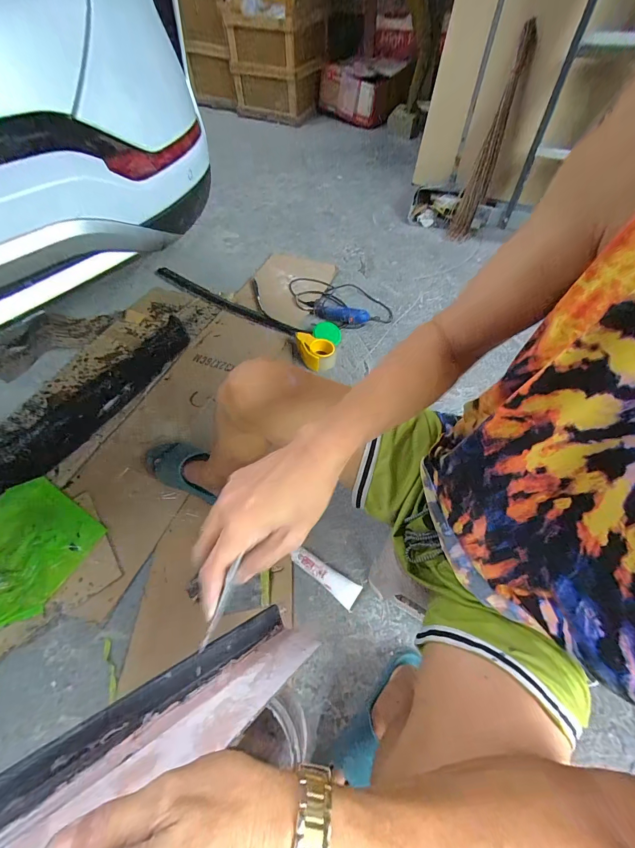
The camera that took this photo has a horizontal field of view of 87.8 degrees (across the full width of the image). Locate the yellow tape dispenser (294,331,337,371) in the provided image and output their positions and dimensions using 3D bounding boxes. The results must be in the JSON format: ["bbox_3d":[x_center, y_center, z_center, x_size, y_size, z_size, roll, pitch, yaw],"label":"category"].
[{"bbox_3d":[-0.004,-0.235,1.060,0.119,0.062,0.118,-5,57,-3],"label":"yellow tape dispenser"}]

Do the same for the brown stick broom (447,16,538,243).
[{"bbox_3d":[0.701,-1.120,1.339,0.089,0.677,0.107,21,33,14],"label":"brown stick broom"}]

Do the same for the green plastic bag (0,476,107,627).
[{"bbox_3d":[-0.708,0.313,0.720,0.298,0.062,0.376,25,60,16],"label":"green plastic bag"}]

